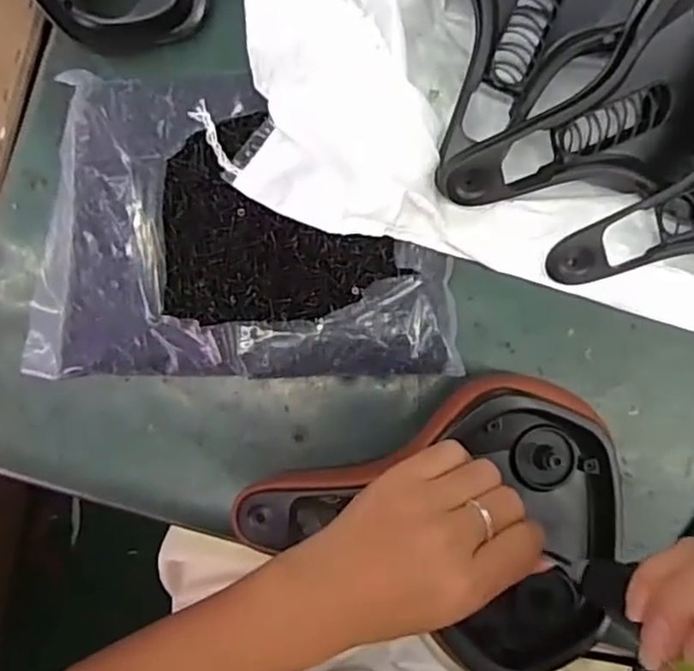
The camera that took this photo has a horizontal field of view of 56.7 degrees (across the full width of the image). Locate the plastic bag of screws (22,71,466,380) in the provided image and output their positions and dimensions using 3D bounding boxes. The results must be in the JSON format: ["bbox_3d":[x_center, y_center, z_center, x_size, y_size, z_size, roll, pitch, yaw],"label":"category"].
[{"bbox_3d":[-0.076,-0.074,0.451,0.301,0.042,0.207,0,88,0],"label":"plastic bag of screws"}]

